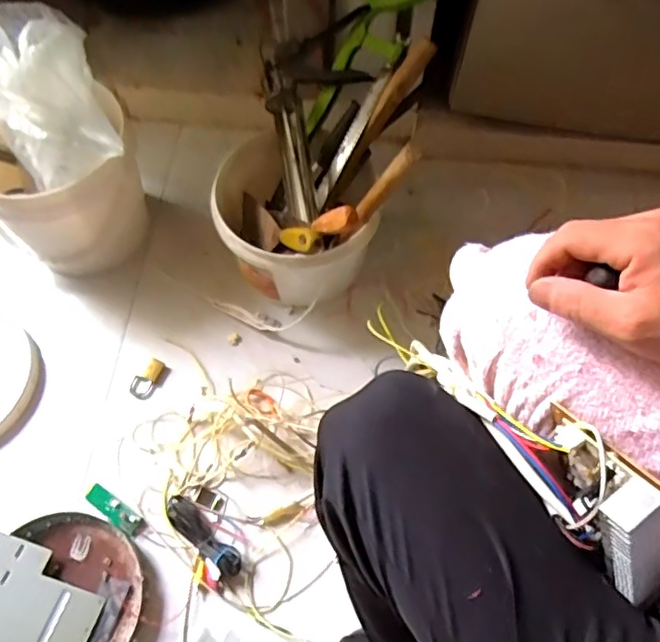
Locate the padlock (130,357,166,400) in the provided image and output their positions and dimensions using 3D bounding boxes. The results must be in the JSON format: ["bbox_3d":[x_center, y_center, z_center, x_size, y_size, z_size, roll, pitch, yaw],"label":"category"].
[{"bbox_3d":[-0.258,0.080,0.822,0.033,0.014,0.060,28,65,13],"label":"padlock"}]

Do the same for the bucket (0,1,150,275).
[{"bbox_3d":[-0.392,-0.245,0.793,0.210,0.274,0.286,-27,66,-15],"label":"bucket"}]

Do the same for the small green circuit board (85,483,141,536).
[{"bbox_3d":[-0.274,0.237,0.734,0.078,0.006,0.025,34,66,15],"label":"small green circuit board"}]

